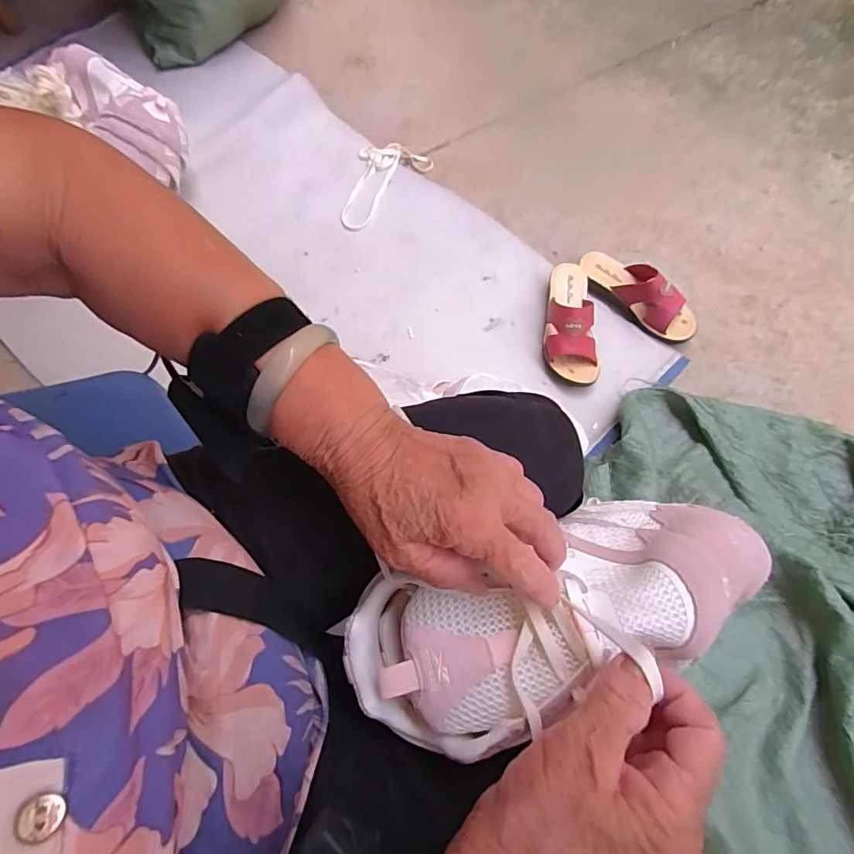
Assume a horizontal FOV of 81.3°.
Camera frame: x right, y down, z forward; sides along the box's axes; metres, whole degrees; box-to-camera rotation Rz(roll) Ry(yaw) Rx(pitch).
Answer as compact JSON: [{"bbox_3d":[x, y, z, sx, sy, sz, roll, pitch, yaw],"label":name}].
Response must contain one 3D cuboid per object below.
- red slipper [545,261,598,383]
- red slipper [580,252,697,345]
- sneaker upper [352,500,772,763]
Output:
[{"bbox_3d":[0.239,-0.182,0.836,0.084,0.079,0.223,-2,70,3],"label":"red slipper"},{"bbox_3d":[0.369,-0.237,0.863,0.076,0.076,0.226,-43,73,-11],"label":"red slipper"},{"bbox_3d":[0.085,0.105,0.300,0.266,0.070,0.098,-19,70,-7],"label":"sneaker upper"}]

